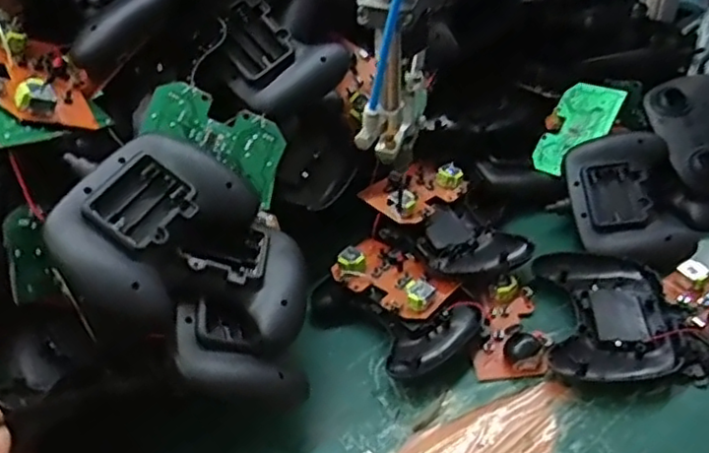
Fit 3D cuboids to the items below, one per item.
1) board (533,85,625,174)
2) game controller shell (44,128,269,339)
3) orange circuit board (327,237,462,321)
[{"bbox_3d":[0.203,-0.088,0.615,0.062,0.007,0.087,21,86,44],"label":"board"},{"bbox_3d":[-0.122,0.000,0.409,0.088,0.038,0.120,42,61,-4],"label":"game controller shell"},{"bbox_3d":[0.028,0.040,0.515,0.087,0.020,0.047,29,50,33],"label":"orange circuit board"}]

